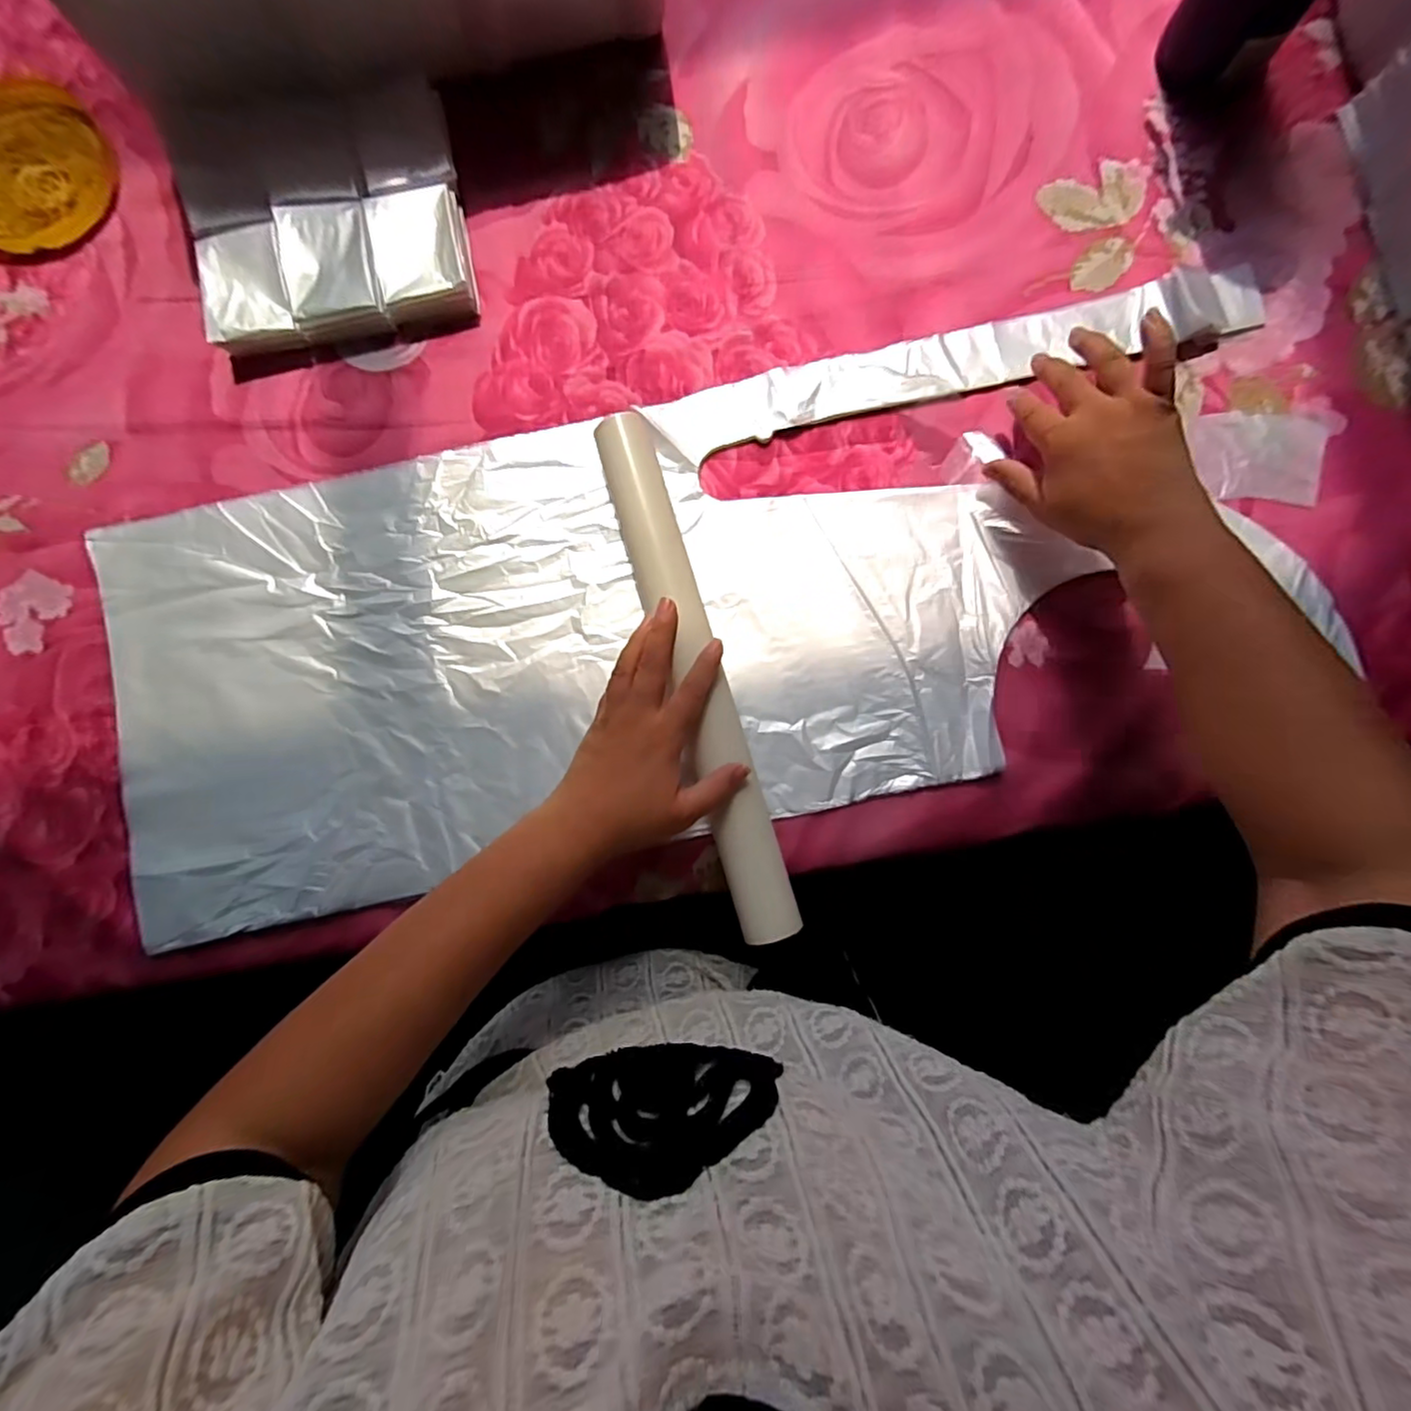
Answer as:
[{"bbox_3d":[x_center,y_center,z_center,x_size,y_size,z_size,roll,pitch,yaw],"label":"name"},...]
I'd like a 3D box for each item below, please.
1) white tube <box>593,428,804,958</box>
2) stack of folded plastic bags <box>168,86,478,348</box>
[{"bbox_3d":[-0.008,-0.025,0.393,0.040,0.034,0.356,-16,82,1],"label":"white tube"},{"bbox_3d":[-0.281,-0.360,0.437,0.193,0.032,0.158,-11,96,-4],"label":"stack of folded plastic bags"}]

